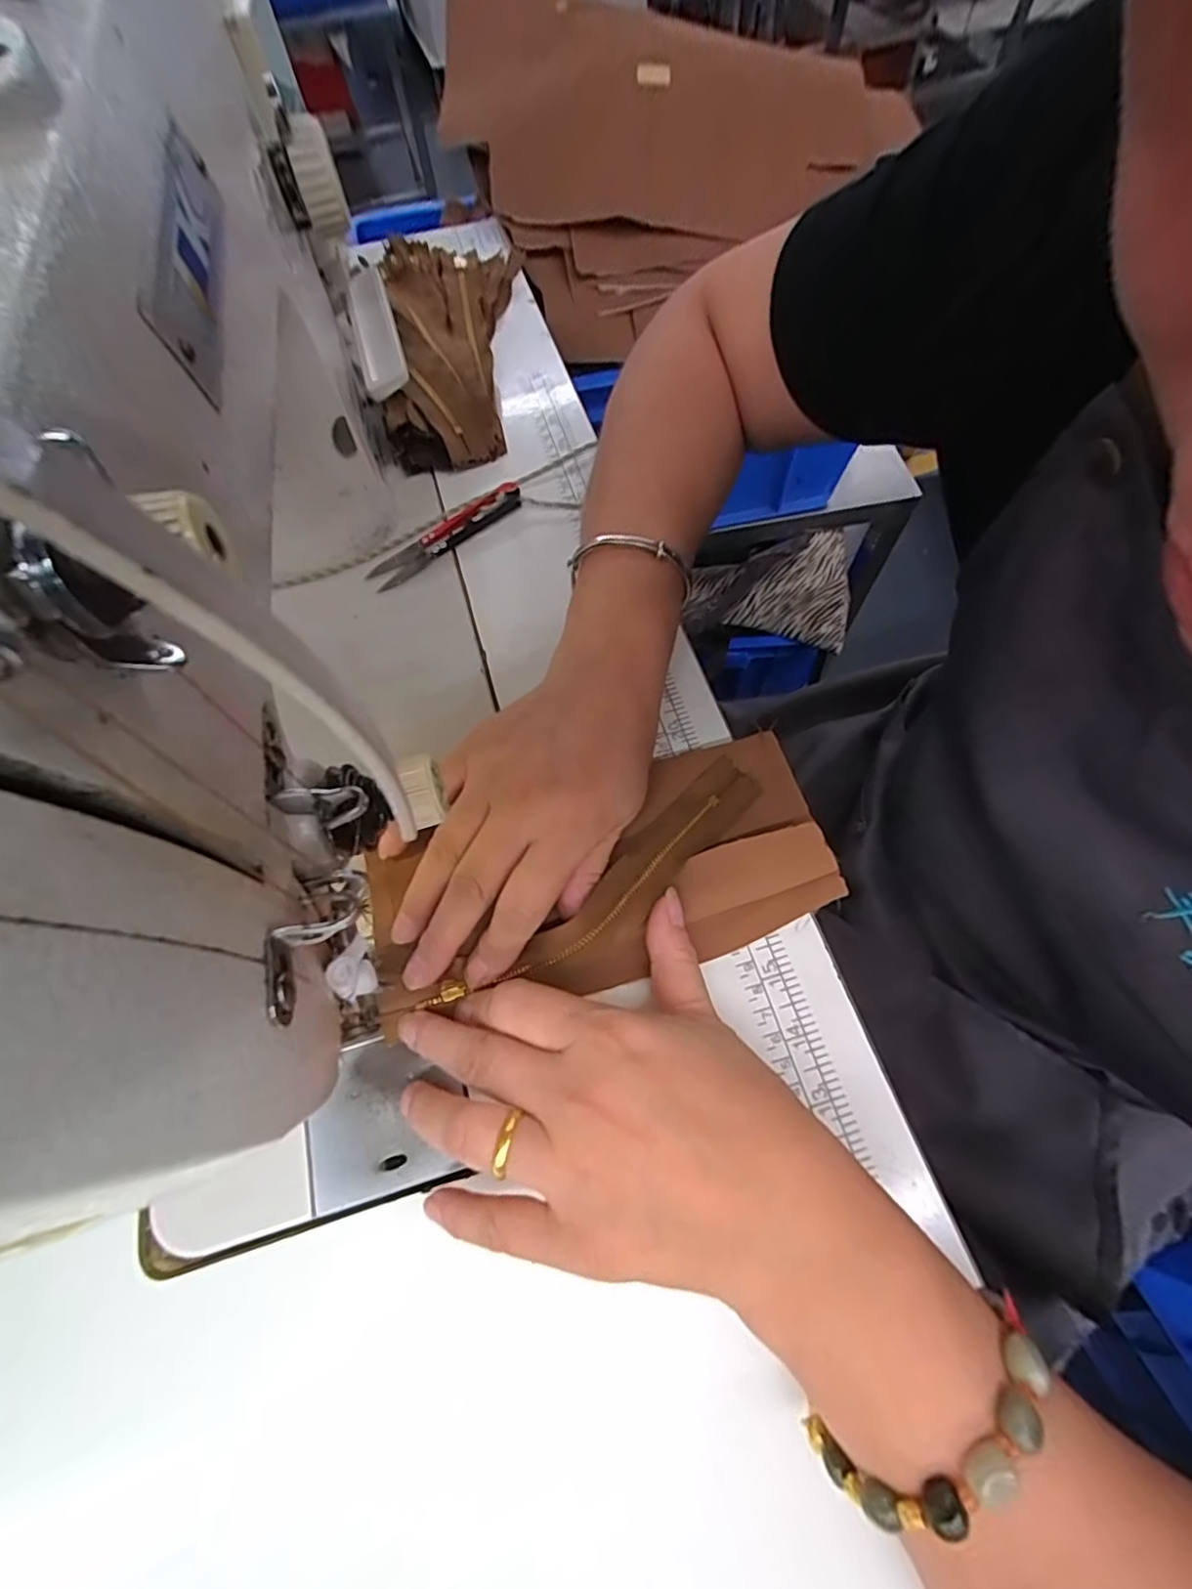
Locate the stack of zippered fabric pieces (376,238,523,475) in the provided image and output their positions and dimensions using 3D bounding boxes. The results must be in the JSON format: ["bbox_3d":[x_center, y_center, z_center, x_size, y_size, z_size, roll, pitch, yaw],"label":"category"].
[{"bbox_3d":[-0.111,-0.325,0.426,0.095,0.031,0.234,-1,66,1],"label":"stack of zippered fabric pieces"}]

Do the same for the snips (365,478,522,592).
[{"bbox_3d":[-0.092,-0.162,0.367,0.108,0.012,0.023,-36,70,-14],"label":"snips"}]

